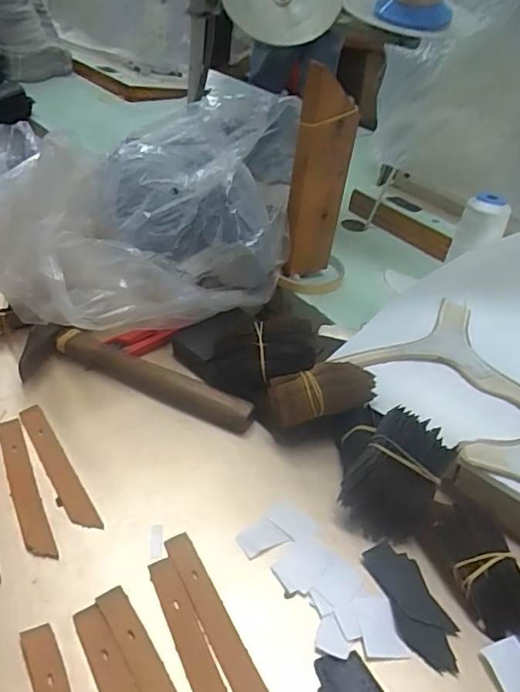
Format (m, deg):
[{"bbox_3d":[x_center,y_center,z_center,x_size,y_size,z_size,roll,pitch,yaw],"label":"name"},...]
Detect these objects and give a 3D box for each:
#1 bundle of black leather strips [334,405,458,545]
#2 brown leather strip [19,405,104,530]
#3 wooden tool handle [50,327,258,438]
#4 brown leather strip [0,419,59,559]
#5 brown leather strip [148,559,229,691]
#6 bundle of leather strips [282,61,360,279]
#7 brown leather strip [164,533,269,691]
[{"bbox_3d":[0.090,0.088,0.370,0.069,0.062,0.065,27,43,24],"label":"bundle of black leather strips"},{"bbox_3d":[-0.149,0.087,0.389,0.016,0.005,0.125,-22,46,-30],"label":"brown leather strip"},{"bbox_3d":[-0.093,0.029,0.458,0.186,0.021,0.024,20,41,16],"label":"wooden tool handle"},{"bbox_3d":[-0.167,0.097,0.374,0.018,0.004,0.124,-16,44,-25],"label":"brown leather strip"},{"bbox_3d":[-0.034,0.174,0.294,0.017,0.004,0.125,-16,43,-25],"label":"brown leather strip"},{"bbox_3d":[0.054,-0.148,0.497,0.049,0.195,0.032,9,39,4],"label":"bundle of leather strips"},{"bbox_3d":[-0.024,0.163,0.309,0.017,0.004,0.125,-17,44,-26],"label":"brown leather strip"}]

